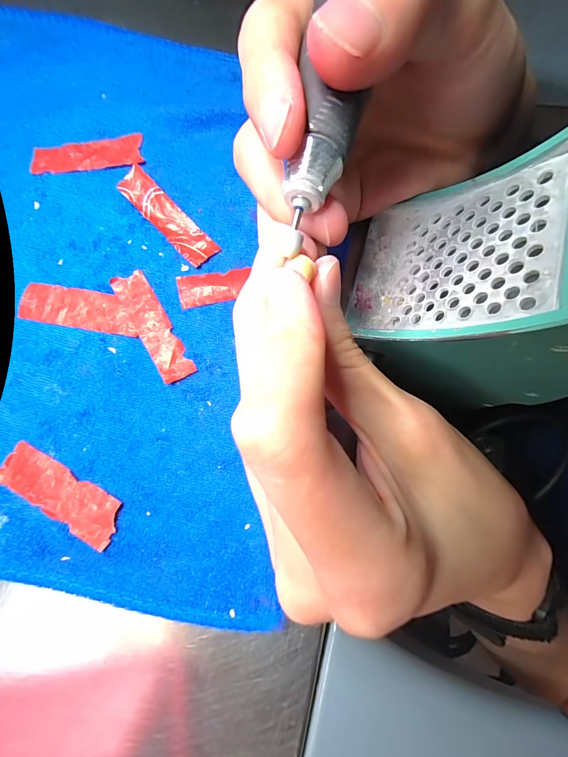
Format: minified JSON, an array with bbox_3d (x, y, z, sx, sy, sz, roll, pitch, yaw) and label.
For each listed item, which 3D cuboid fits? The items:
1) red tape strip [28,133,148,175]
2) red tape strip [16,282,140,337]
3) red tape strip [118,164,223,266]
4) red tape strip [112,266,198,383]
[{"bbox_3d":[-0.104,-0.119,0.170,0.059,0.004,0.015,-6,80,0],"label":"red tape strip"},{"bbox_3d":[-0.099,-0.034,0.155,0.057,0.004,0.019,8,80,2],"label":"red tape strip"},{"bbox_3d":[-0.058,-0.082,0.163,0.016,0.007,0.058,-44,82,-7],"label":"red tape strip"},{"bbox_3d":[-0.063,-0.025,0.155,0.015,0.004,0.058,-30,82,-12],"label":"red tape strip"}]

